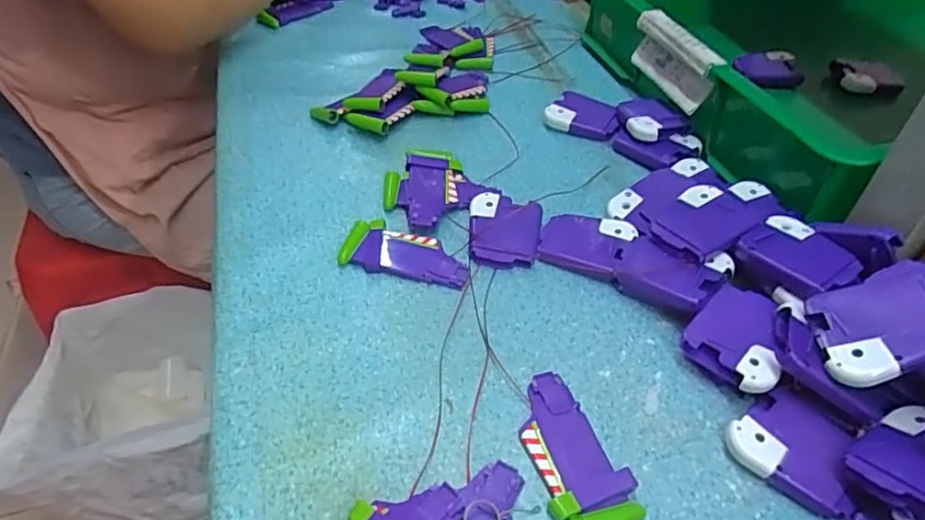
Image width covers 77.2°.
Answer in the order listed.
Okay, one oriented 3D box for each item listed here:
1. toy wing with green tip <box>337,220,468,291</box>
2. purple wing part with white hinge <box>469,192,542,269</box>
[{"bbox_3d":[-0.039,-0.004,0.404,0.091,0.009,0.039,13,49,14],"label":"toy wing with green tip"},{"bbox_3d":[0.031,-0.021,0.415,0.050,0.015,0.060,3,47,4],"label":"purple wing part with white hinge"}]

